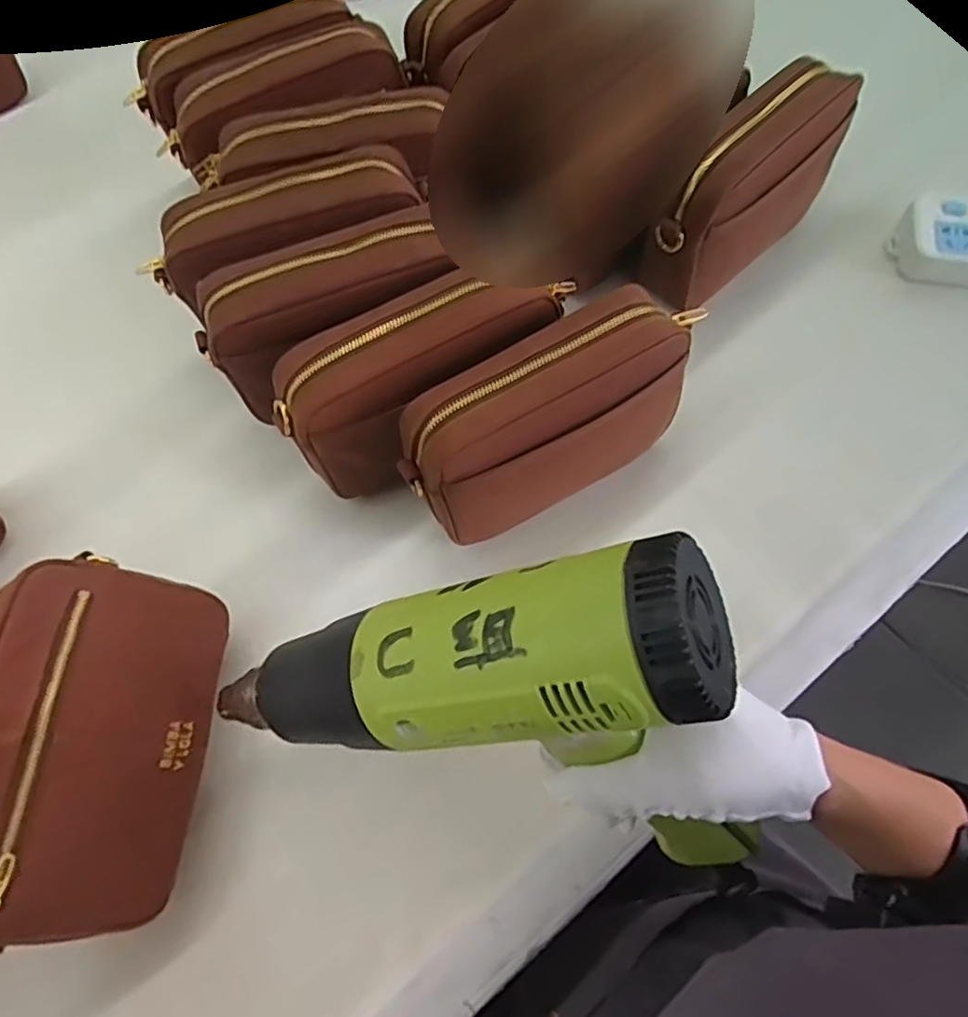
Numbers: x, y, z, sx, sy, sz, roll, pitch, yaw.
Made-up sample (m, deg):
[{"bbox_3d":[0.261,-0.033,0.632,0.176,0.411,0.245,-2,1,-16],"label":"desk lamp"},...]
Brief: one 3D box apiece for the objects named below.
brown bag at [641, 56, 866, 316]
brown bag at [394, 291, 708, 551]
[{"bbox_3d":[0.198,-0.240,0.502,0.166,0.115,0.060,-42,70,-14],"label":"brown bag"},{"bbox_3d":[0.049,-0.061,0.419,0.208,0.098,0.082,-28,67,-9],"label":"brown bag"}]

